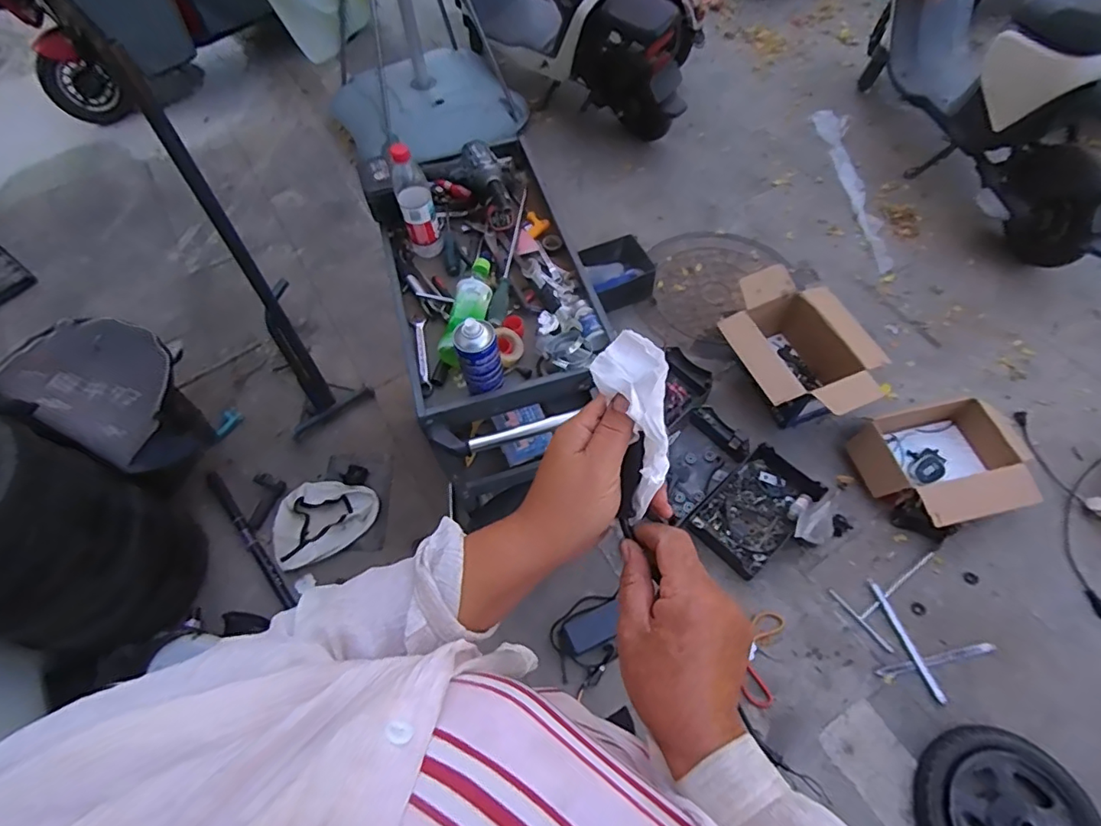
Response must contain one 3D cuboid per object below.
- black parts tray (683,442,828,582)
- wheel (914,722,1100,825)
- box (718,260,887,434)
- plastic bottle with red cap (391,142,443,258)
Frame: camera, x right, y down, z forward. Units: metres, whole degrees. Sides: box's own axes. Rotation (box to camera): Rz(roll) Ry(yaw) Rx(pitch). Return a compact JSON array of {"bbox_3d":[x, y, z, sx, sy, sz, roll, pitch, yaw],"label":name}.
[{"bbox_3d":[0.557,0.268,1.459,0.338,0.064,0.221,-41,67,-19],"label":"black parts tray"},{"bbox_3d":[0.937,0.844,1.080,0.335,0.059,0.322,35,67,20],"label":"wheel"},{"bbox_3d":[0.737,-0.172,1.601,0.361,0.224,0.464,-16,61,-8],"label":"box"},{"bbox_3d":[-0.258,-0.404,1.026,0.066,0.192,0.080,-16,61,-8],"label":"plastic bottle with red cap"}]

